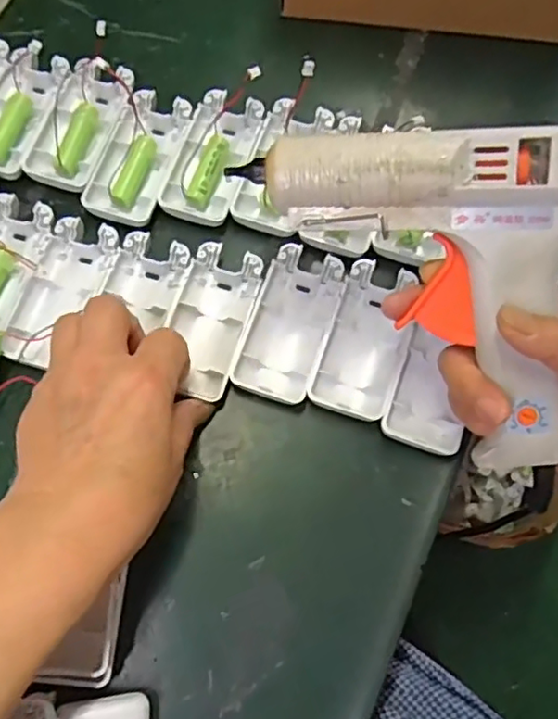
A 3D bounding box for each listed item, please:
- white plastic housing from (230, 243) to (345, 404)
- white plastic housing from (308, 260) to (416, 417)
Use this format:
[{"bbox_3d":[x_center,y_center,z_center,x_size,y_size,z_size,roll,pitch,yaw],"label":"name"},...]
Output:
[{"bbox_3d":[0.006,-0.022,0.374,0.046,0.012,0.094,19,73,4],"label":"white plastic housing"},{"bbox_3d":[0.053,-0.013,0.371,0.044,0.015,0.094,19,73,4],"label":"white plastic housing"}]

